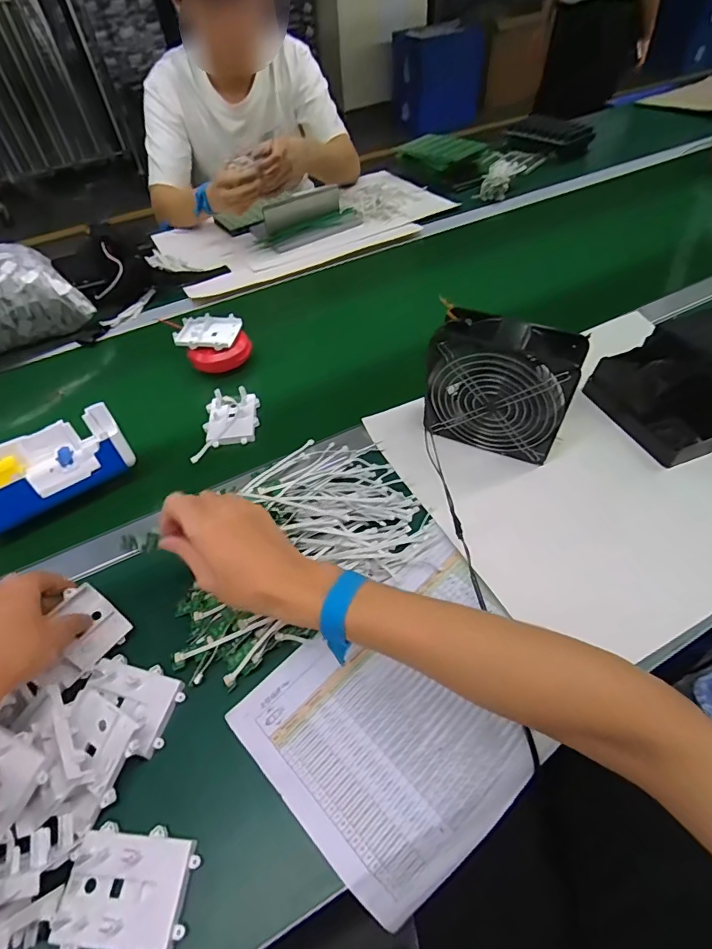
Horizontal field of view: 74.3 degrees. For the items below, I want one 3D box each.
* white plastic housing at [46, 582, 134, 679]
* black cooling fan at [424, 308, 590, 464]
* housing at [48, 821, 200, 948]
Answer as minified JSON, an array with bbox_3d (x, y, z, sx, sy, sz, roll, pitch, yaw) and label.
[{"bbox_3d":[-0.239,0.136,0.419,0.010,0.066,0.053,-12,25,47],"label":"white plastic housing"},{"bbox_3d":[0.161,-0.098,0.538,0.155,0.144,0.064,21,56,17],"label":"black cooling fan"},{"bbox_3d":[-0.161,0.294,0.332,0.084,0.018,0.067,3,53,4],"label":"housing"}]

